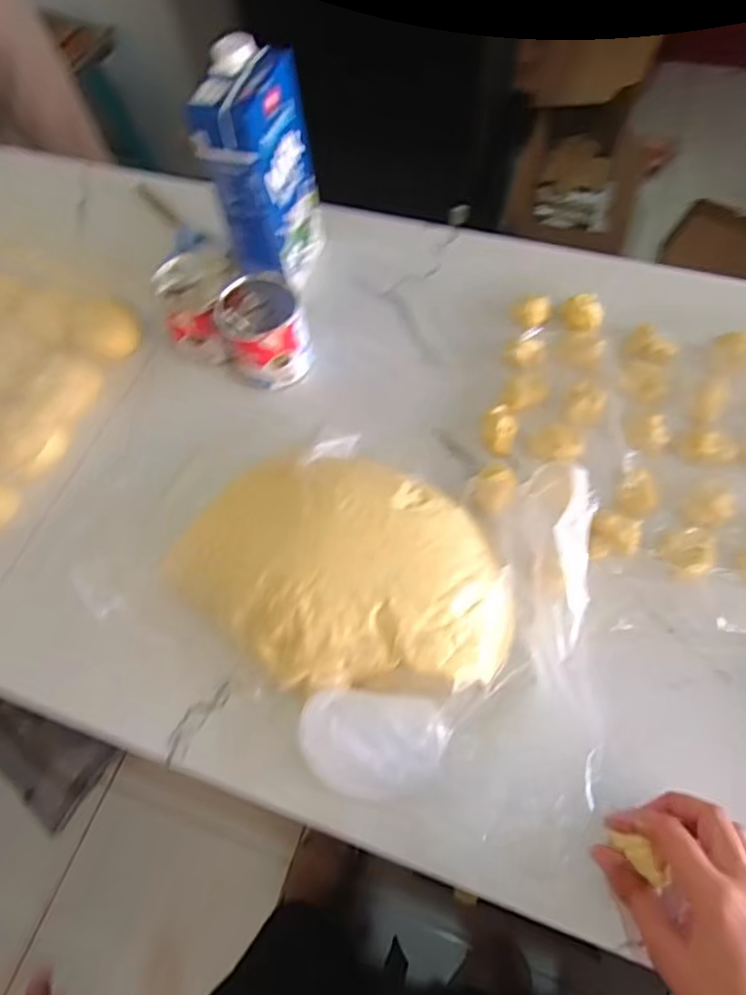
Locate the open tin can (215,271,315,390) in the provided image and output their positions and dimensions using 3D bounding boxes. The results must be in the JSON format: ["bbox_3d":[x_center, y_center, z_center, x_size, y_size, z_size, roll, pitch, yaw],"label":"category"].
[{"bbox_3d":[-0.101,-0.154,0.570,0.078,0.082,0.071,-18,62,-5],"label":"open tin can"}]

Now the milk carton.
[{"bbox_3d":[-0.105,-0.298,0.570,0.068,0.191,0.100,13,64,11],"label":"milk carton"}]

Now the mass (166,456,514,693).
[{"bbox_3d":[-0.029,0.055,0.470,0.270,0.061,0.175,0,62,5],"label":"mass"}]

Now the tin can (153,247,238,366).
[{"bbox_3d":[-0.164,-0.185,0.591,0.070,0.077,0.088,24,66,16],"label":"tin can"}]

